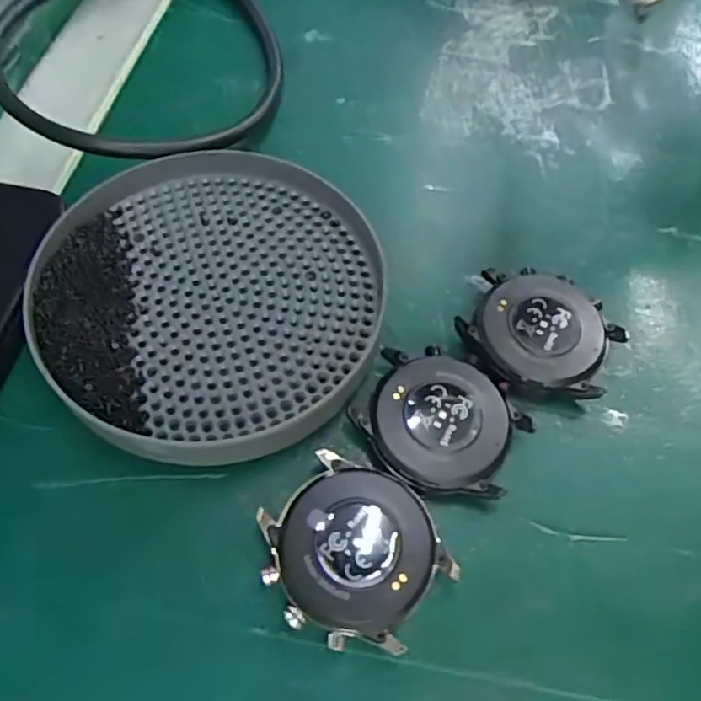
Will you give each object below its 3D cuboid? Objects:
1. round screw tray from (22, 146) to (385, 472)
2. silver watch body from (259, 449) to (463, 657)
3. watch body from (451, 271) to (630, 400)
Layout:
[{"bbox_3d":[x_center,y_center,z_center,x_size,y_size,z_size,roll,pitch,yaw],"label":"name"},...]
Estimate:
[{"bbox_3d":[-0.047,-0.021,0.211,0.111,0.014,0.116,2,61,-3],"label":"round screw tray"},{"bbox_3d":[0.000,0.057,0.173,0.048,0.011,0.045,35,64,14],"label":"silver watch body"},{"bbox_3d":[0.065,-0.007,0.211,0.049,0.011,0.047,2,61,-3],"label":"watch body"}]

